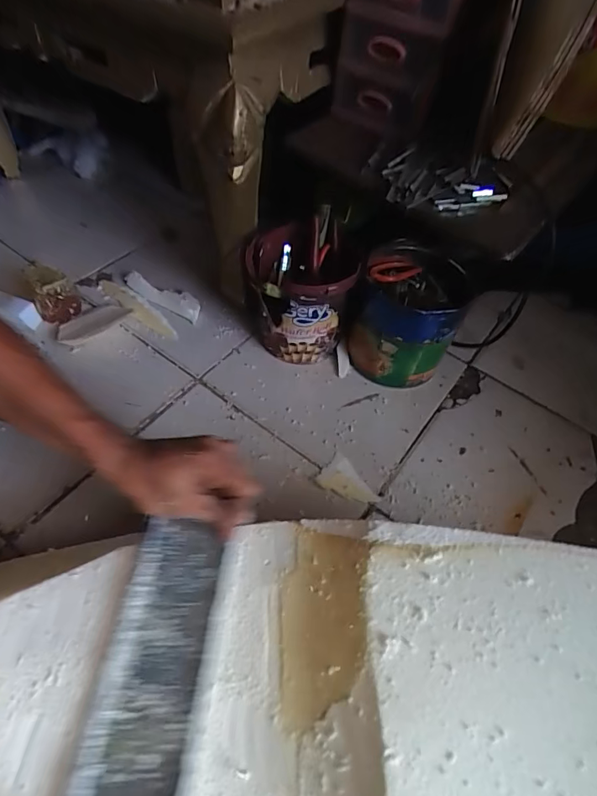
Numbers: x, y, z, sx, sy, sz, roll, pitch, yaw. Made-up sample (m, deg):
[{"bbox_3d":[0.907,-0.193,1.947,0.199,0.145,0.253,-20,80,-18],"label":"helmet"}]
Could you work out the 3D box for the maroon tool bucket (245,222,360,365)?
[{"bbox_3d":[-0.002,-0.147,0.633,0.139,0.162,0.129,-6,56,-8],"label":"maroon tool bucket"}]

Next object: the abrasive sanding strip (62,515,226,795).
[{"bbox_3d":[-0.115,0.212,0.337,0.073,0.009,0.233,8,55,-1],"label":"abrasive sanding strip"}]

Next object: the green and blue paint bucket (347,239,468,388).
[{"bbox_3d":[0.155,-0.114,0.643,0.139,0.158,0.139,2,55,-3],"label":"green and blue paint bucket"}]

